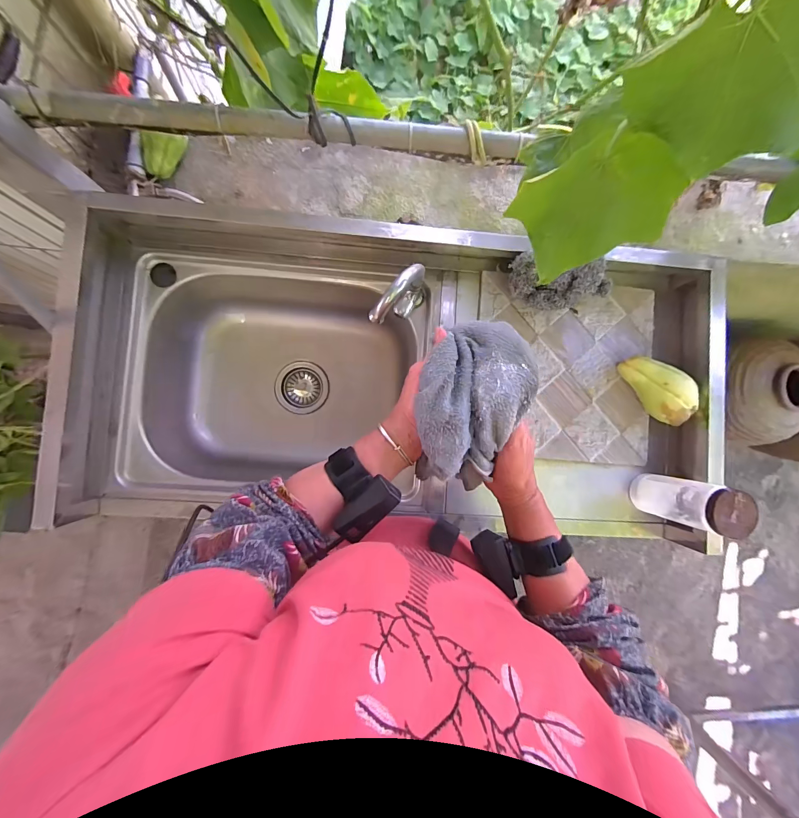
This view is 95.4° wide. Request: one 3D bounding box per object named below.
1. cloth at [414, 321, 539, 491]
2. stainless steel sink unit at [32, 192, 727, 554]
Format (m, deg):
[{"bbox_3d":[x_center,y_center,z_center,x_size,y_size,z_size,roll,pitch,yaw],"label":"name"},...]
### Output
[{"bbox_3d":[0.073,-0.008,0.367,0.102,0.044,0.167,17,87,-3],"label":"cloth"},{"bbox_3d":[0.002,-0.044,0.636,0.942,0.264,0.466,5,88,-4],"label":"stainless steel sink unit"}]

